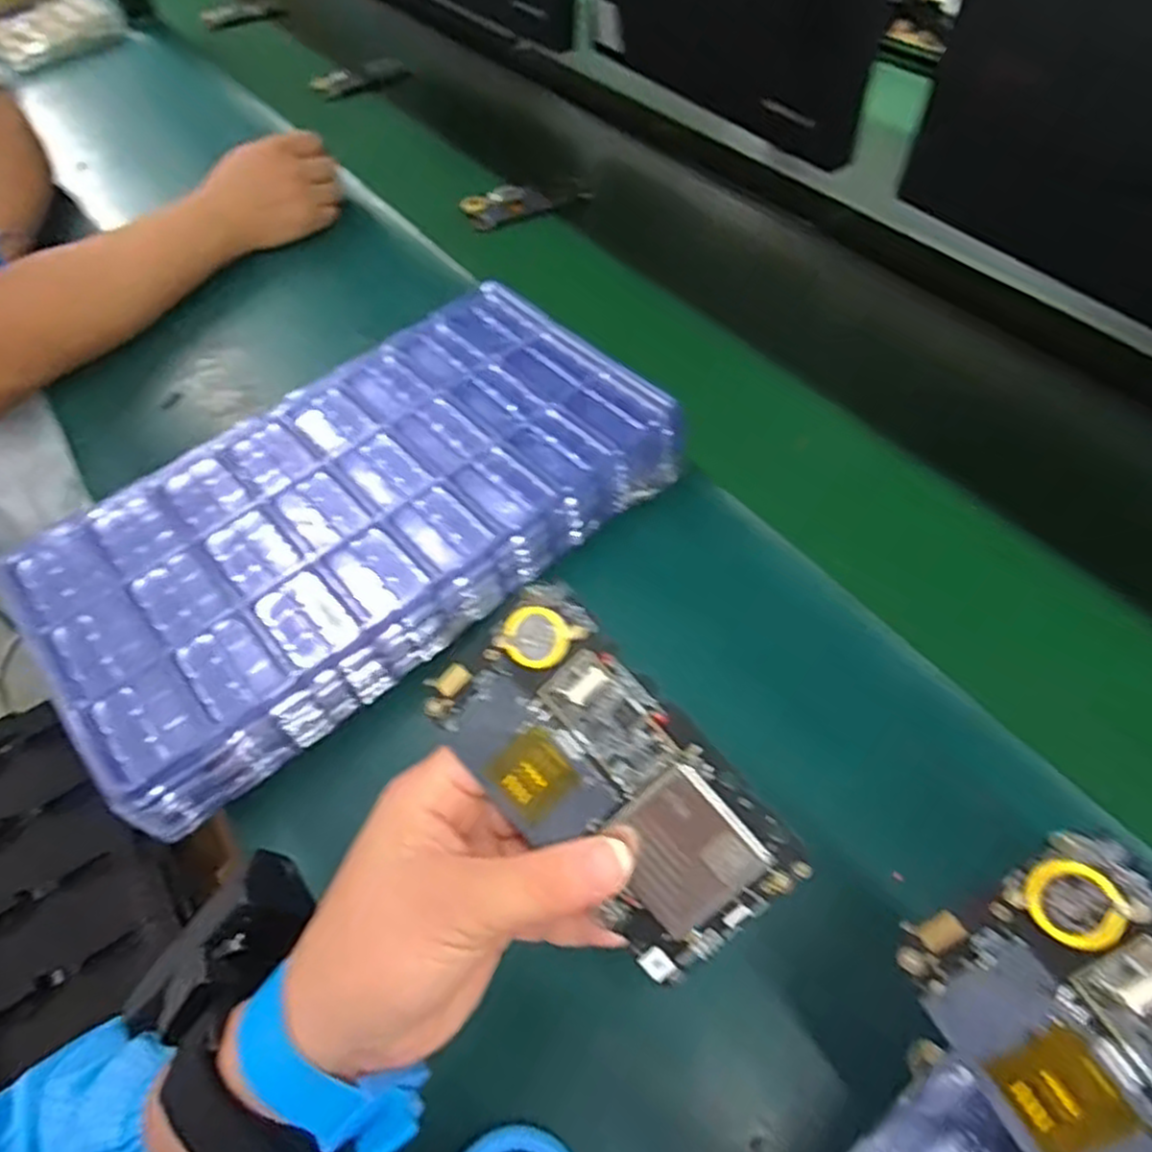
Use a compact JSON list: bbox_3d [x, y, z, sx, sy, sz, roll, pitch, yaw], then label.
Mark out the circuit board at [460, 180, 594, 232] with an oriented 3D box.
[{"bbox_3d":[-0.053,-0.384,0.783,0.122,0.018,0.054,-19,54,-10],"label":"circuit board"}]

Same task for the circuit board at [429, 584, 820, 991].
[{"bbox_3d":[0.010,0.067,0.252,0.063,0.005,0.123,-44,82,8],"label":"circuit board"}]

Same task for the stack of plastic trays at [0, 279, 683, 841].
[{"bbox_3d":[-0.138,-0.041,0.495,0.395,0.050,0.225,-37,59,-22],"label":"stack of plastic trays"}]

